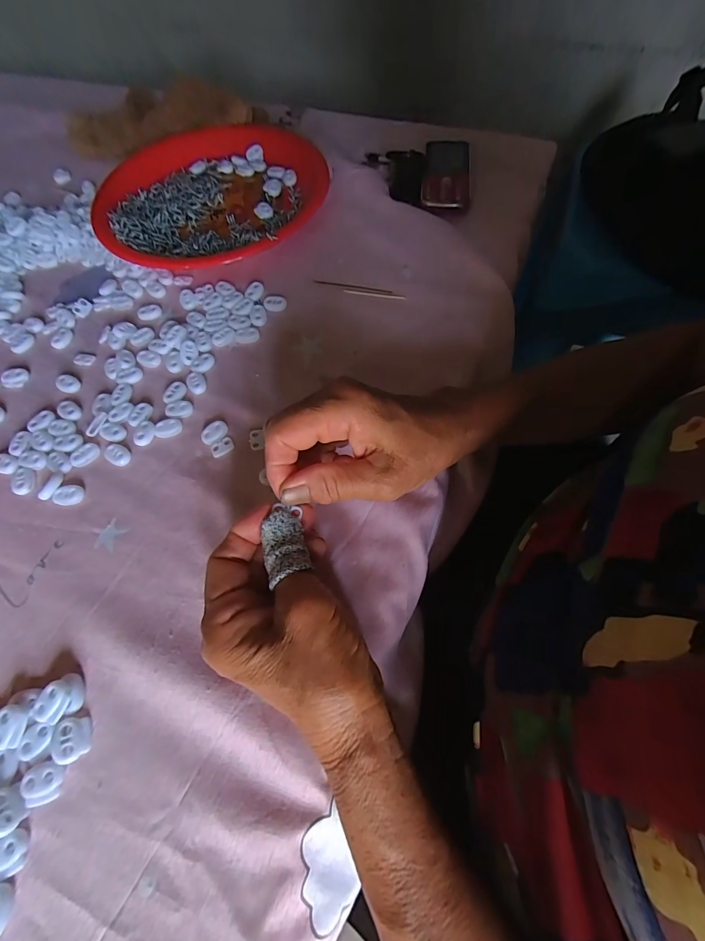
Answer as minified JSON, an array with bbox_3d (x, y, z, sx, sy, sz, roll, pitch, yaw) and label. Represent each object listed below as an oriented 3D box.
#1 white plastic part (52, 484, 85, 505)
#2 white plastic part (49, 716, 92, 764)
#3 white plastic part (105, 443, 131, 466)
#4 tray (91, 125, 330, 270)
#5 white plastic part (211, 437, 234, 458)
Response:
[{"bbox_3d":[-0.215,0.019,0.291,0.021,0.005,0.015,-6,65,0],"label":"white plastic part"},{"bbox_3d":[-0.163,0.155,0.221,0.020,0.006,0.022,-17,65,-5],"label":"white plastic part"},{"bbox_3d":[-0.186,-0.013,0.304,0.015,0.004,0.022,-42,70,-16],"label":"white plastic part"},{"bbox_3d":[-0.164,-0.313,0.433,0.232,0.024,0.249,21,68,12],"label":"tray"},{"bbox_3d":[-0.103,-0.019,0.304,0.018,0.004,0.013,-32,67,-11],"label":"white plastic part"}]

